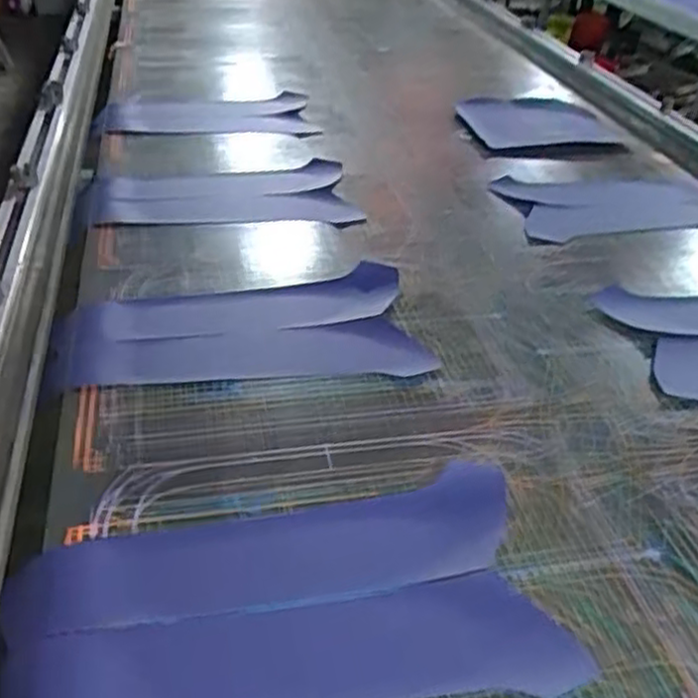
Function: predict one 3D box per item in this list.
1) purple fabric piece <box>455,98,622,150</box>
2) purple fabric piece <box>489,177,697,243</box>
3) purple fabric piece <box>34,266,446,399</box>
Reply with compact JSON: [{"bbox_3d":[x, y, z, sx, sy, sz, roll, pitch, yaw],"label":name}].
[{"bbox_3d":[0.410,-0.508,1.639,0.304,0.020,0.275,-4,37,-11],"label":"purple fabric piece"},{"bbox_3d":[0.473,-0.262,1.317,0.403,0.026,0.199,-8,38,-16],"label":"purple fabric piece"},{"bbox_3d":[-0.139,-0.023,0.937,0.448,0.013,0.233,-6,37,-13],"label":"purple fabric piece"}]

